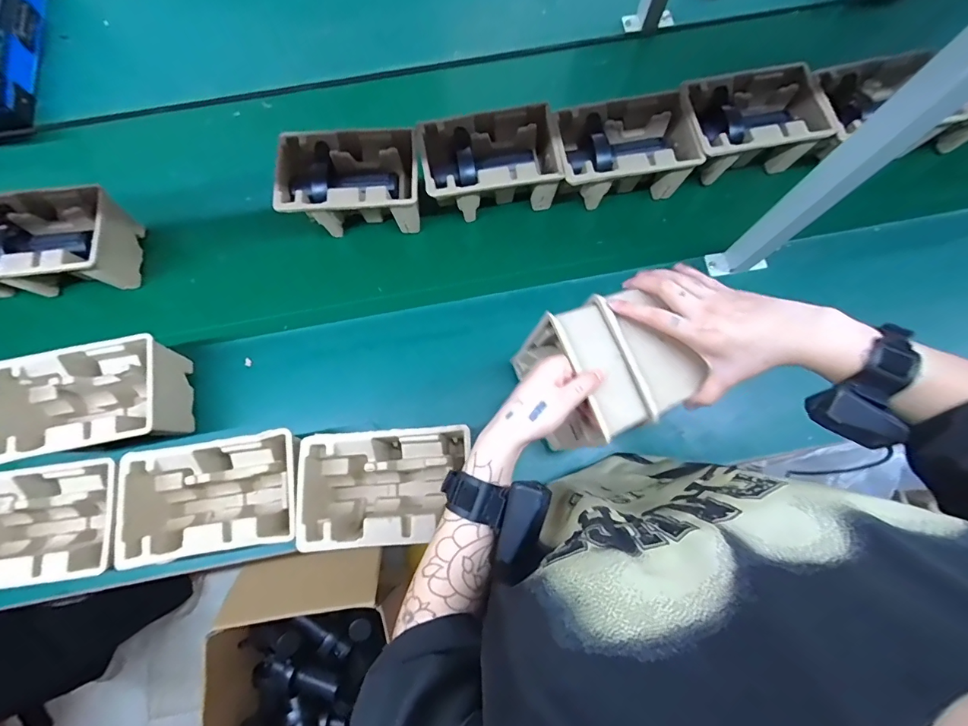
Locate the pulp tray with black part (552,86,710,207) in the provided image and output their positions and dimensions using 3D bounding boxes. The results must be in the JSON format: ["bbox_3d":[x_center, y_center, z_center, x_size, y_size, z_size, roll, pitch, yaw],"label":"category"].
[{"bbox_3d":[0.226,-0.355,0.728,0.220,0.100,0.149,-11,77,-1],"label":"pulp tray with black part"}]

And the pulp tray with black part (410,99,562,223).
[{"bbox_3d":[0.009,-0.326,0.735,0.223,0.118,0.137,-8,77,-1],"label":"pulp tray with black part"}]

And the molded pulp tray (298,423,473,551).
[{"bbox_3d":[-0.128,0.169,0.597,0.219,0.103,0.145,-4,77,0],"label":"molded pulp tray"}]

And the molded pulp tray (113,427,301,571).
[{"bbox_3d":[-0.354,0.184,0.600,0.231,0.109,0.145,-9,77,-1],"label":"molded pulp tray"}]

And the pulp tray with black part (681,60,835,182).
[{"bbox_3d":[0.436,-0.401,0.737,0.222,0.120,0.144,-11,77,-1],"label":"pulp tray with black part"}]

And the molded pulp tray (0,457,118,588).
[{"bbox_3d":[-0.587,0.216,0.588,0.228,0.100,0.142,-7,77,0],"label":"molded pulp tray"}]

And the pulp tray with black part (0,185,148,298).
[{"bbox_3d":[-0.709,-0.193,0.699,0.248,0.100,0.149,-3,77,1],"label":"pulp tray with black part"}]

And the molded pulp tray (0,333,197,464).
[{"bbox_3d":[-0.567,0.057,0.630,0.209,0.108,0.143,-12,77,-2],"label":"molded pulp tray"}]

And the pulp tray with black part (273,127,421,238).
[{"bbox_3d":[-0.218,-0.298,0.724,0.224,0.101,0.143,-4,77,0],"label":"pulp tray with black part"}]

